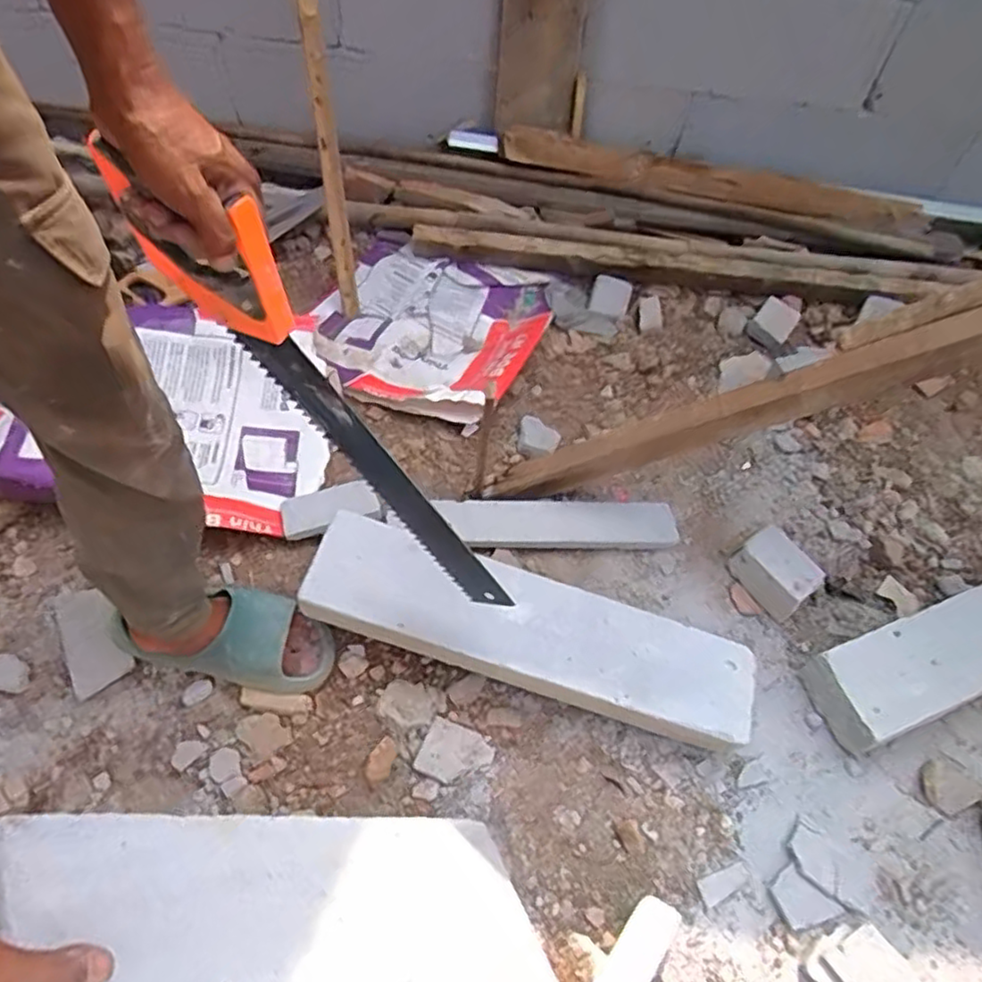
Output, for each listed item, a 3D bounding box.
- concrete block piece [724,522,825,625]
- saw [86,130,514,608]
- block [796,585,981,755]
[{"bbox_3d":[0.431,0.122,1.029,0.084,0.078,0.114,-29,64,-22],"label":"concrete block piece"},{"bbox_3d":[-0.122,-0.050,0.621,0.119,0.552,0.020,0,49,37],"label":"saw"},{"bbox_3d":[0.612,0.242,0.958,0.331,0.095,0.129,-17,60,-15],"label":"block"}]

